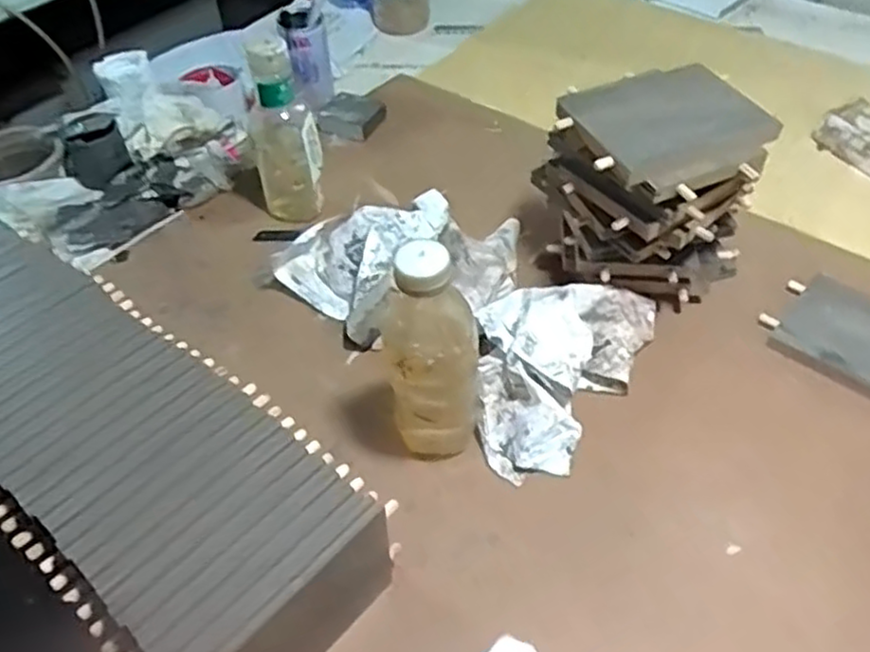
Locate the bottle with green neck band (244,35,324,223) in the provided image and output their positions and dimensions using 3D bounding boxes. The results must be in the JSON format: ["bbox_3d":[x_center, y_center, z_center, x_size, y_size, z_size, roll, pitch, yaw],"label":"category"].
[{"bbox_3d":[-0.158,-0.205,0.776,0.067,0.208,0.056,-15,49,-11],"label":"bottle with green neck band"}]

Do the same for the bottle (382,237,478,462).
[{"bbox_3d":[-0.004,0.026,0.576,0.071,0.210,0.057,-21,50,-16],"label":"bottle"}]

